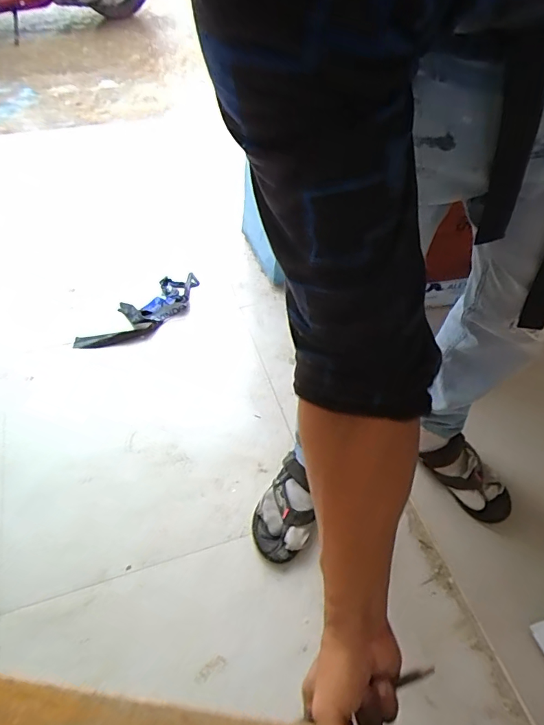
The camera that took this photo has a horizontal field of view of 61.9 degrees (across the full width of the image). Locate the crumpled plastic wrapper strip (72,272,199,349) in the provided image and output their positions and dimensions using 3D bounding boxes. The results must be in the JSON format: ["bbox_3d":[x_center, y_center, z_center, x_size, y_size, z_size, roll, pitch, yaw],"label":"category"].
[{"bbox_3d":[-0.344,-0.143,1.221,0.158,0.045,0.383,30,56,18],"label":"crumpled plastic wrapper strip"}]

